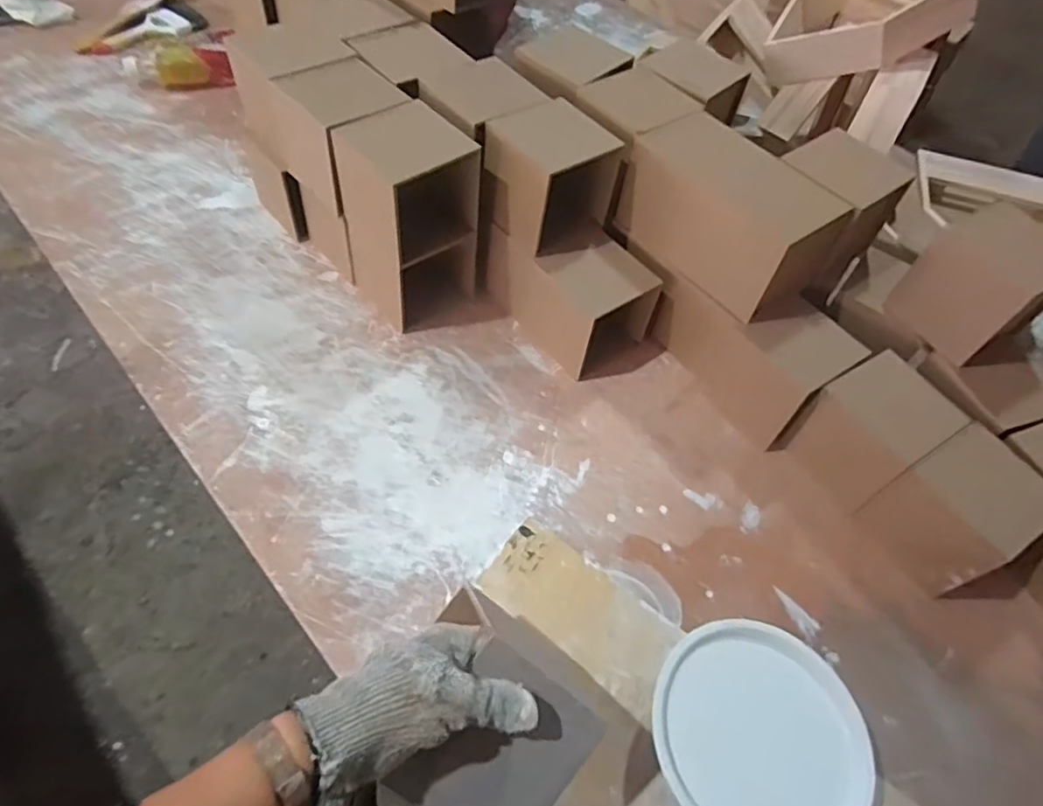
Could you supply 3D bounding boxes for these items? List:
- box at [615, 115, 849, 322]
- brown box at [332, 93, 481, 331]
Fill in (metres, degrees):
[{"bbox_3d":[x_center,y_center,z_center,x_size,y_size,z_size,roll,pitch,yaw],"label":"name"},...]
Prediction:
[{"bbox_3d":[0.231,-0.215,0.705,0.123,0.107,0.220,-29,63,-25],"label":"box"},{"bbox_3d":[-0.127,-0.205,0.717,0.111,0.220,0.109,-34,65,-27],"label":"brown box"}]

